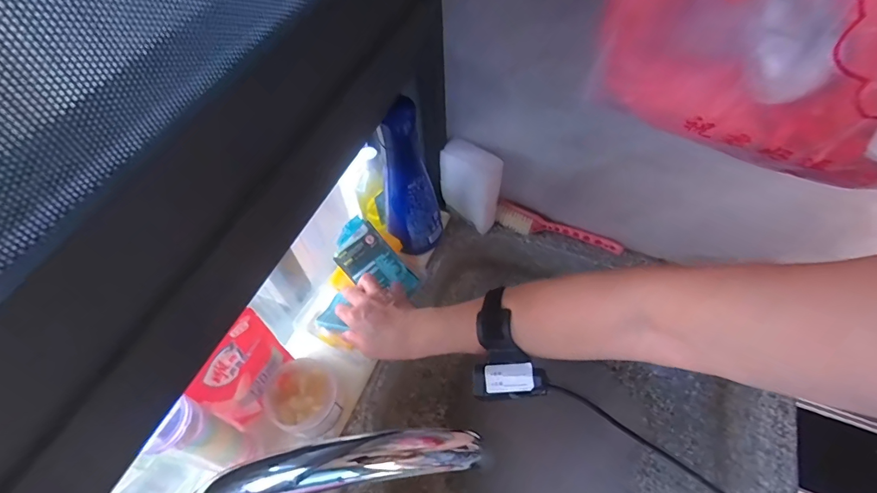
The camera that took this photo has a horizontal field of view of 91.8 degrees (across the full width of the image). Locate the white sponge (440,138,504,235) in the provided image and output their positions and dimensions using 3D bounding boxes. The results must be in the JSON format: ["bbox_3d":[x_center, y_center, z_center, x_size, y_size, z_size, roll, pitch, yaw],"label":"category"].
[{"bbox_3d":[0.052,-0.097,0.669,0.090,0.137,0.038,29,62,20],"label":"white sponge"}]

